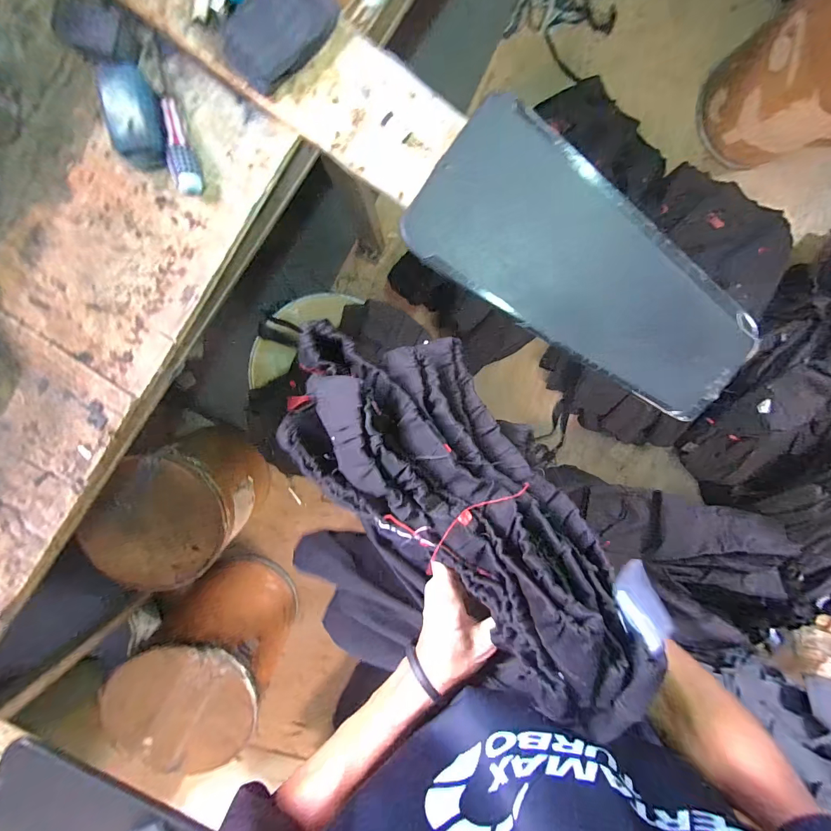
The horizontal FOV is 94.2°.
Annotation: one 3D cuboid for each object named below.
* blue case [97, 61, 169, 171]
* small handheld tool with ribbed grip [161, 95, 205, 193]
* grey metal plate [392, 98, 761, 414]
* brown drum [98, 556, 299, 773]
[{"bbox_3d":[-0.313,-0.335,0.438,0.056,0.054,0.098,-10,98,1],"label":"blue case"},{"bbox_3d":[-0.269,-0.309,0.447,0.030,0.031,0.099,-6,98,0],"label":"small handheld tool with ribbed grip"},{"bbox_3d":[0.208,-0.171,0.470,0.429,0.026,0.178,33,96,-5],"label":"grey metal plate"},{"bbox_3d":[-0.618,0.728,1.210,0.383,0.428,0.384,19,98,-4],"label":"brown drum"}]

